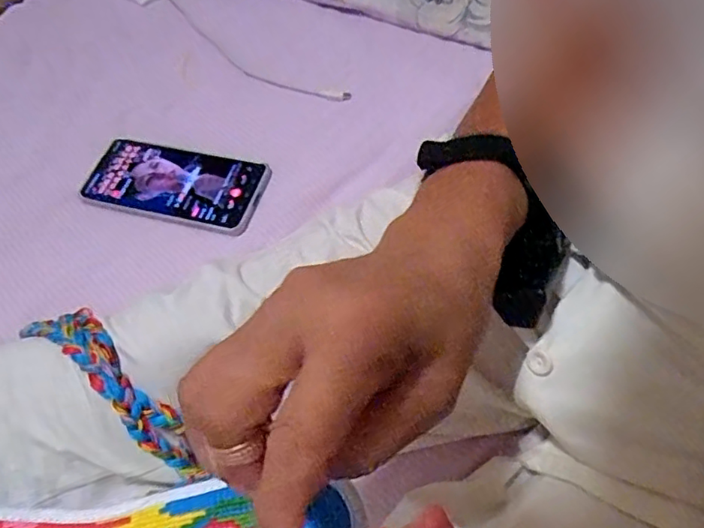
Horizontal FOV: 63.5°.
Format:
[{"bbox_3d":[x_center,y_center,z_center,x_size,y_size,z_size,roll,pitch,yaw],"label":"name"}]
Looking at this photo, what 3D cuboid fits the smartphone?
[{"bbox_3d":[-0.160,-0.073,0.515,0.165,0.017,0.074,11,55,11],"label":"smartphone"}]

